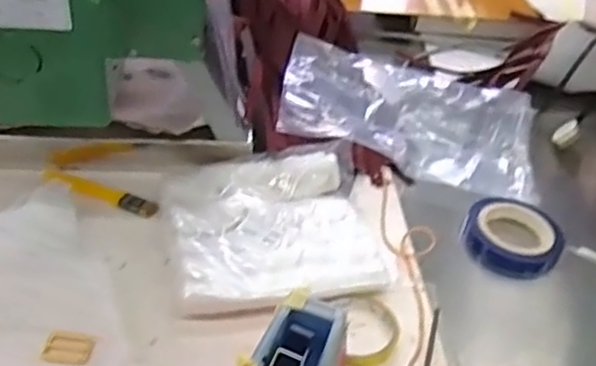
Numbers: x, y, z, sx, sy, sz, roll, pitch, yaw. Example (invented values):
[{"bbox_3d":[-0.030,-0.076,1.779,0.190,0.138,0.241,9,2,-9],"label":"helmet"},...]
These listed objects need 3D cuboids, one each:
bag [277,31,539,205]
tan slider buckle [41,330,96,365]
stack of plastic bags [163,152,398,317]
[{"bbox_3d":[0.166,-0.099,1.019,0.376,0.066,0.272,7,39,1],"label":"bag"},{"bbox_3d":[-0.225,0.162,0.683,0.045,0.004,0.033,13,53,-8],"label":"tan slider buckle"},{"bbox_3d":[-0.032,0.049,0.815,0.233,0.033,0.230,-6,40,-15],"label":"stack of plastic bags"}]

